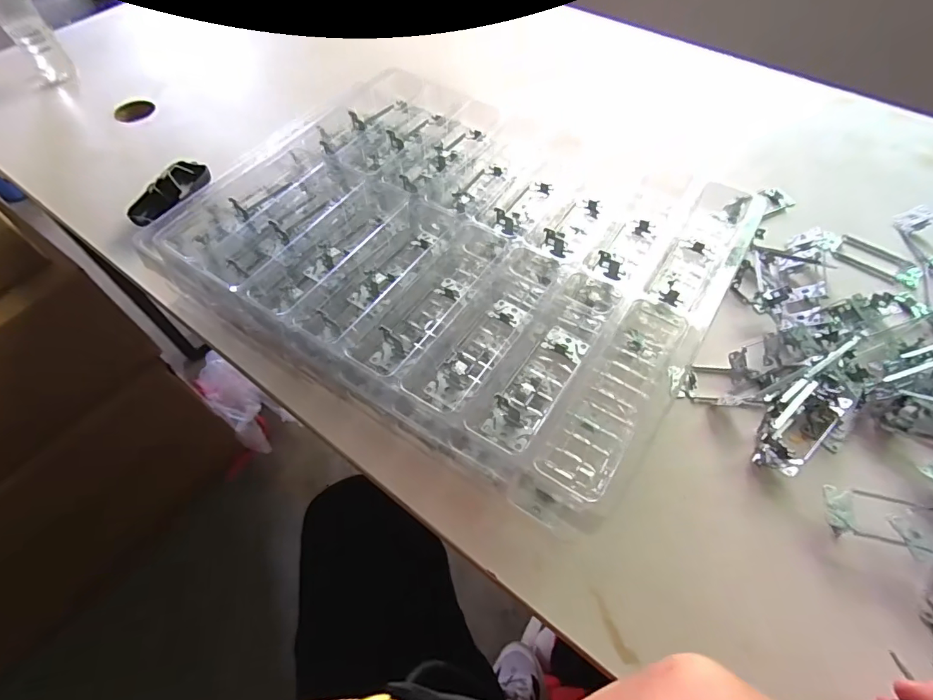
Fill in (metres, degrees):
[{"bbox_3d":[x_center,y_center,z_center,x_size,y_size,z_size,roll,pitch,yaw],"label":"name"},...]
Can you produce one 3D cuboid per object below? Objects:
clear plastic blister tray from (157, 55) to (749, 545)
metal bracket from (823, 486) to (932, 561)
[{"bbox_3d":[-0.022,-0.116,0.447,0.485,0.037,0.367,28,62,19],"label":"clear plastic blister tray"},{"bbox_3d":[0.331,0.139,0.374,0.080,0.021,0.043,9,57,8],"label":"metal bracket"}]

